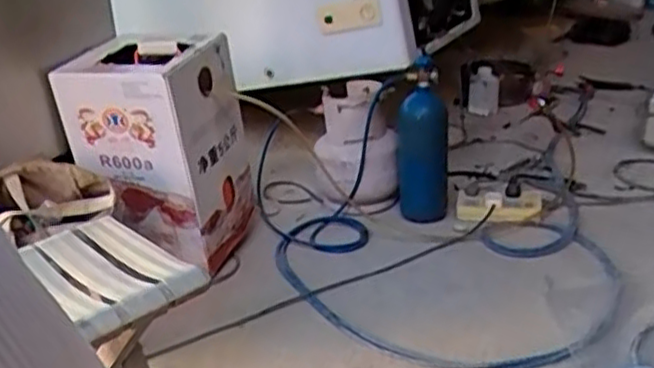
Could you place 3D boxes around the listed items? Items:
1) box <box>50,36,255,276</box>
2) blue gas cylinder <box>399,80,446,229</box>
[{"bbox_3d":[-0.313,-0.075,1.357,0.248,0.379,0.260,5,25,16],"label":"box"},{"bbox_3d":[0.202,-0.052,1.482,0.108,0.281,0.107,1,25,8],"label":"blue gas cylinder"}]

